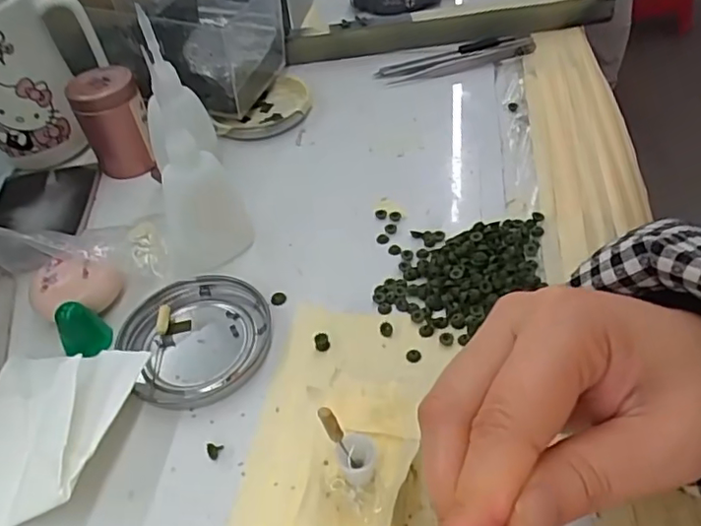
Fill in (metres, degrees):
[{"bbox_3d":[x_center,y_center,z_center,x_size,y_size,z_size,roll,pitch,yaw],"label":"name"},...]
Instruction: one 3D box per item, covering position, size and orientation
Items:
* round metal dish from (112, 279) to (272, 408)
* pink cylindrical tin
[{"bbox_3d":[-0.079,0.037,0.310,0.073,0.010,0.073,-4,46,4],"label":"round metal dish"},{"bbox_3d":[-0.162,-0.098,0.413,0.045,0.066,0.042,-26,48,-16],"label":"pink cylindrical tin"}]

